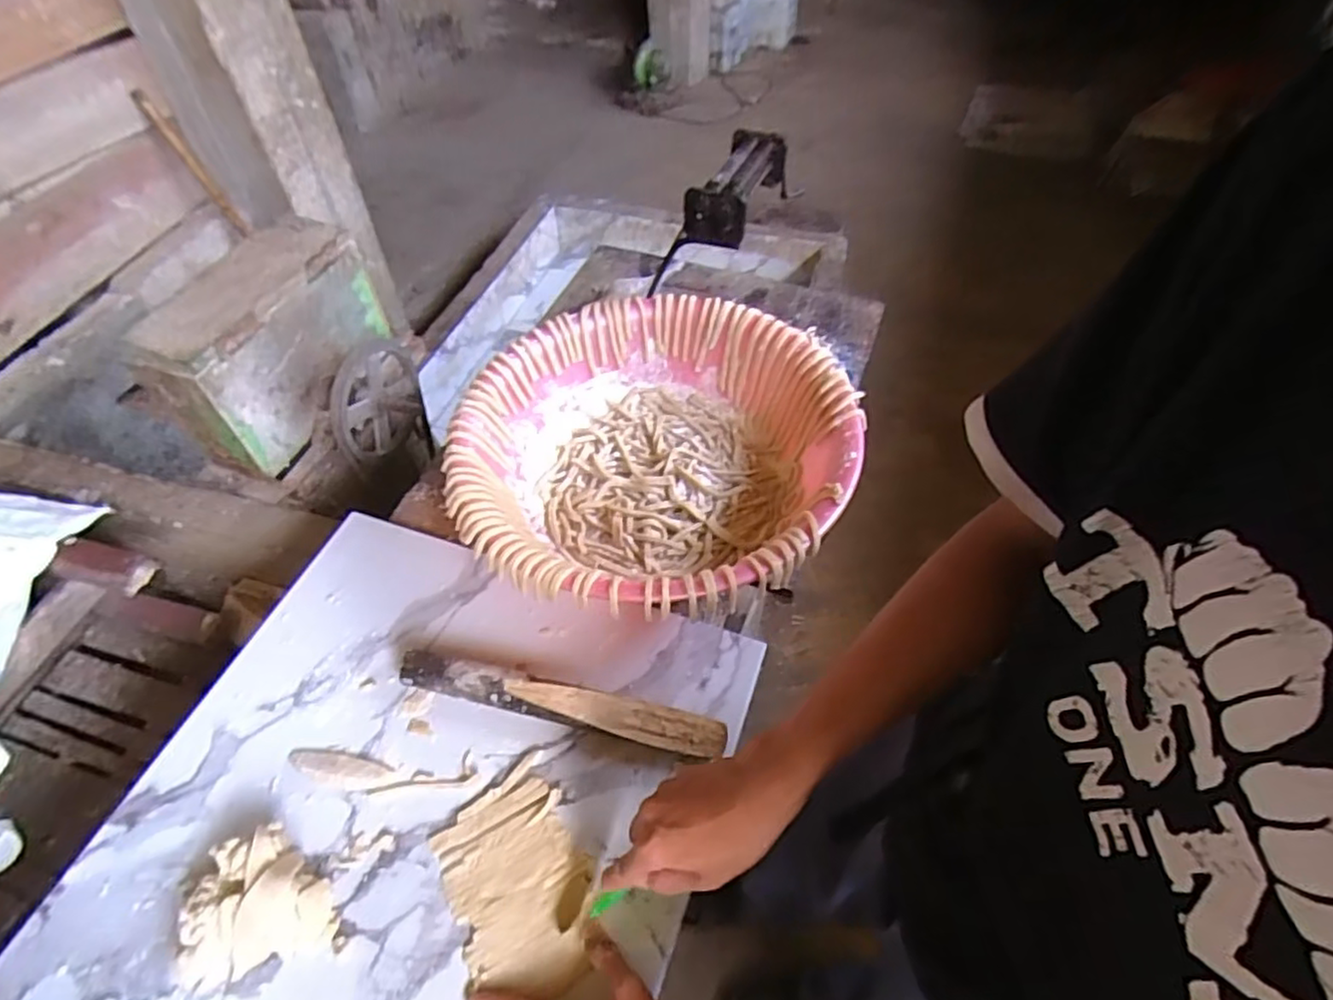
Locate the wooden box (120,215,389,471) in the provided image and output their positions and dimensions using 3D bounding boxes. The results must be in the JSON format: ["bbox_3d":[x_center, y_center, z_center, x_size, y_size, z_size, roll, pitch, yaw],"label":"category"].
[{"bbox_3d":[-0.620,-0.249,1.073,0.163,0.225,0.348,9,52,8],"label":"wooden box"}]

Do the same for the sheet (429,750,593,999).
[{"bbox_3d":[-0.121,0.308,0.551,0.106,0.007,0.166,-25,54,-13],"label":"sheet"}]

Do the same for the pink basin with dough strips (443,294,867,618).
[{"bbox_3d":[-0.014,-0.046,0.749,0.400,0.118,0.407,0,51,0],"label":"pink basin with dough strips"}]

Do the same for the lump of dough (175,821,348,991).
[{"bbox_3d":[-0.322,0.313,0.535,0.110,0.043,0.097,-15,52,-11],"label":"lump of dough"}]

